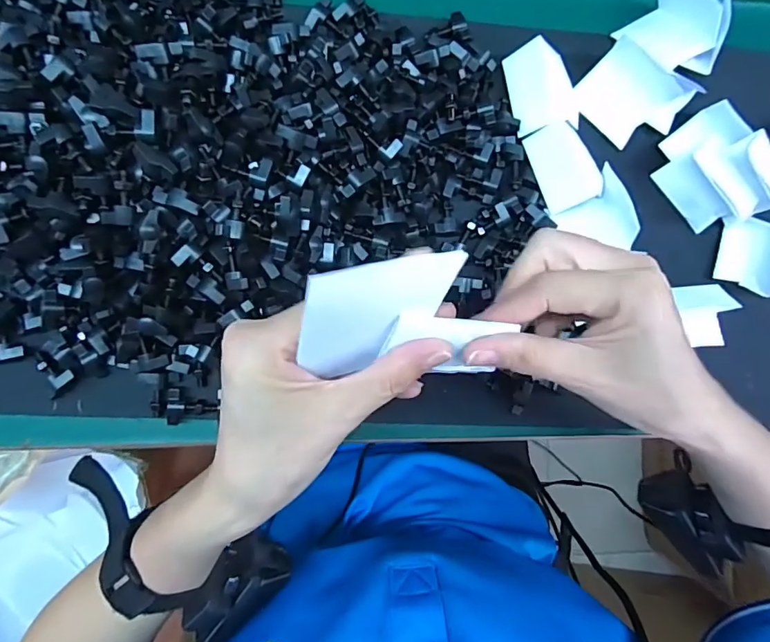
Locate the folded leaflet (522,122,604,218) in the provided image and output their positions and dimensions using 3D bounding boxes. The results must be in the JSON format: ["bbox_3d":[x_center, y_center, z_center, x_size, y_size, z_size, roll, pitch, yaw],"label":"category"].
[{"bbox_3d":[0.131,-0.113,0.356,0.041,0.012,0.060,-23,91,-4],"label":"folded leaflet"}]

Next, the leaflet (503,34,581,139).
[{"bbox_3d":[0.118,-0.171,0.353,0.048,0.025,0.058,-16,91,-4],"label":"leaflet"}]

